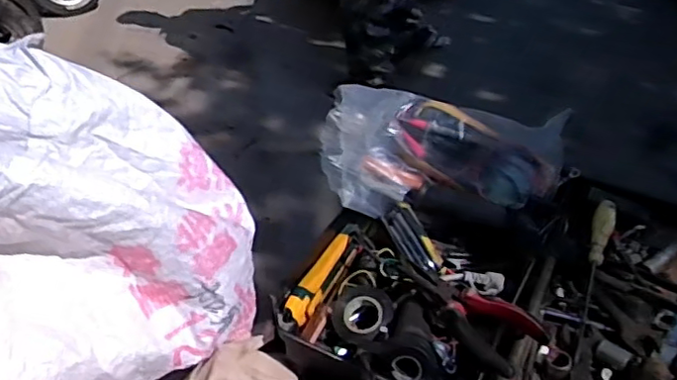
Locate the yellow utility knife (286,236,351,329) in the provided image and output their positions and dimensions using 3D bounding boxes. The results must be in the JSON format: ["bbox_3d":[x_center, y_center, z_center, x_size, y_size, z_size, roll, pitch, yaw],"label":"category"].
[{"bbox_3d":[-0.022,0.097,0.664,0.022,0.029,0.132,15,40,22],"label":"yellow utility knife"}]

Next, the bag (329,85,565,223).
[{"bbox_3d":[0.116,-0.047,0.712,0.270,0.100,0.131,0,37,4],"label":"bag"}]

